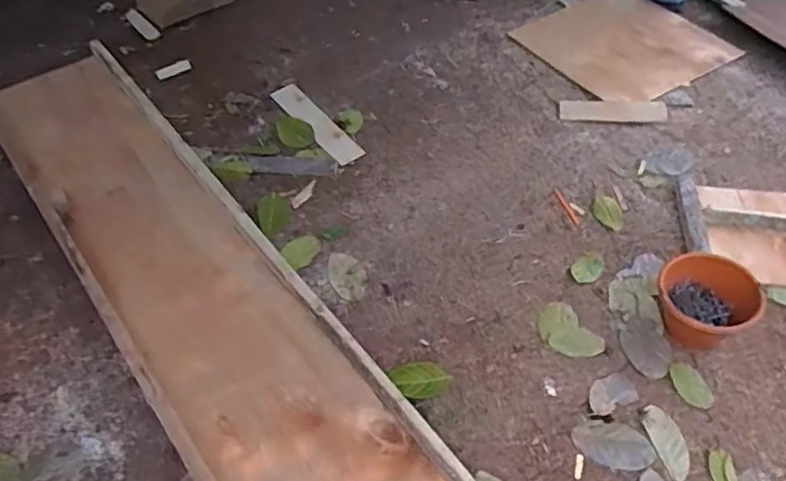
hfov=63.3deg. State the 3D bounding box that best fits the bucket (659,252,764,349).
[{"bbox_3d":[0.814,0.151,1.660,0.211,0.159,0.230,-23,54,-15],"label":"bucket"}]

